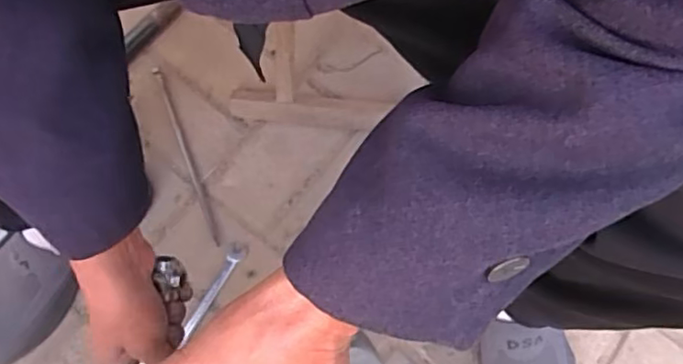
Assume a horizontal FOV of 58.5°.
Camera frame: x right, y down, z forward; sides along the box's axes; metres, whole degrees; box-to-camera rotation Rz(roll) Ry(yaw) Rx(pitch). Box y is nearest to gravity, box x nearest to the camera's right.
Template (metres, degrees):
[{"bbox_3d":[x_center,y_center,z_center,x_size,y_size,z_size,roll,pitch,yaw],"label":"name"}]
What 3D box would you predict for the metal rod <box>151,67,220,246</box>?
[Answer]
[{"bbox_3d":[-0.203,-0.040,0.798,0.011,0.011,0.267,-22,74,-7],"label":"metal rod"}]

